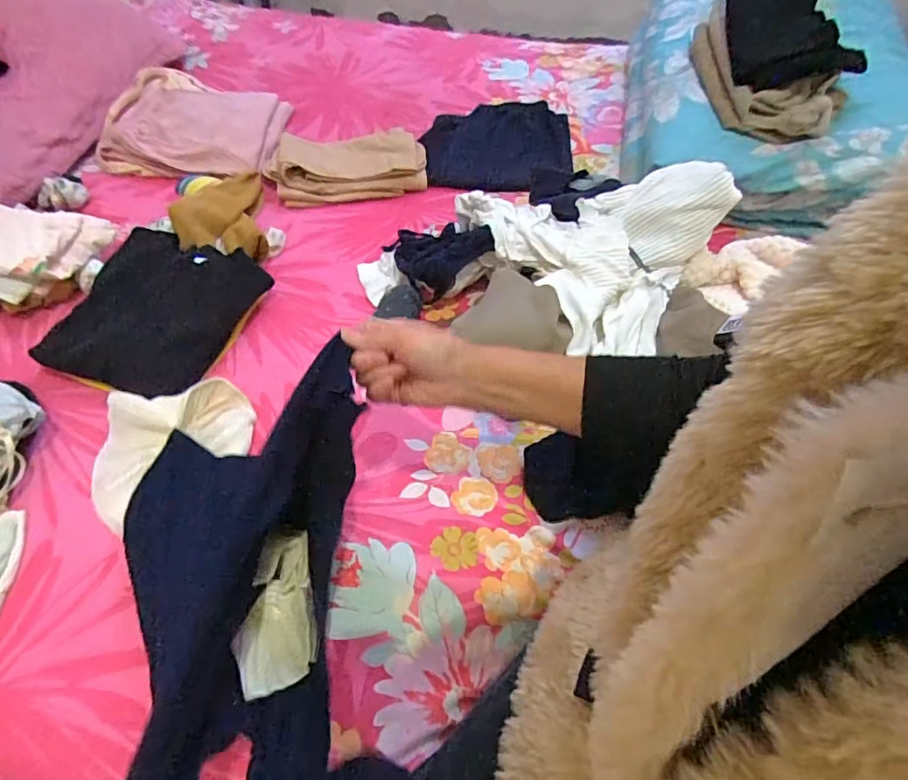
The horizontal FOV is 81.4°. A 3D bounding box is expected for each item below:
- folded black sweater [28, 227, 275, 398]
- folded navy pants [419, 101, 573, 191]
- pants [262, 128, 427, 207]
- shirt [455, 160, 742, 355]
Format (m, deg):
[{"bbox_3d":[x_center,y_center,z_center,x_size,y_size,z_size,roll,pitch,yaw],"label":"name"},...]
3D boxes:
[{"bbox_3d":[-0.386,-0.104,0.699,0.196,0.064,0.238,18,58,9],"label":"folded black sweater"},{"bbox_3d":[0.079,-0.459,0.994,0.277,0.064,0.192,-7,58,-7],"label":"folded navy pants"},{"bbox_3d":[-0.188,-0.401,0.929,0.272,0.045,0.145,-10,58,-9],"label":"pants"},{"bbox_3d":[0.204,-0.225,0.716,0.284,0.104,0.327,-24,61,-17],"label":"shirt"}]

